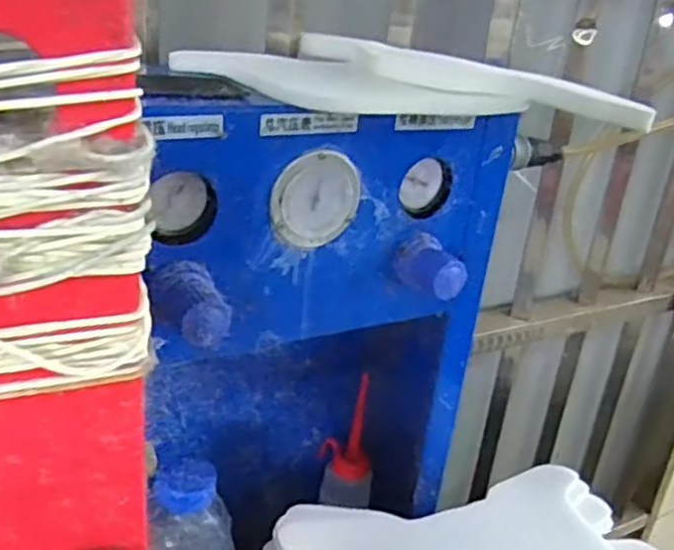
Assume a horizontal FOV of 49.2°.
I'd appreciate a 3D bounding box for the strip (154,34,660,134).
[{"bbox_3d":[0.043,-0.121,0.452,0.268,0.028,0.096,4,26,-9],"label":"strip"}]

